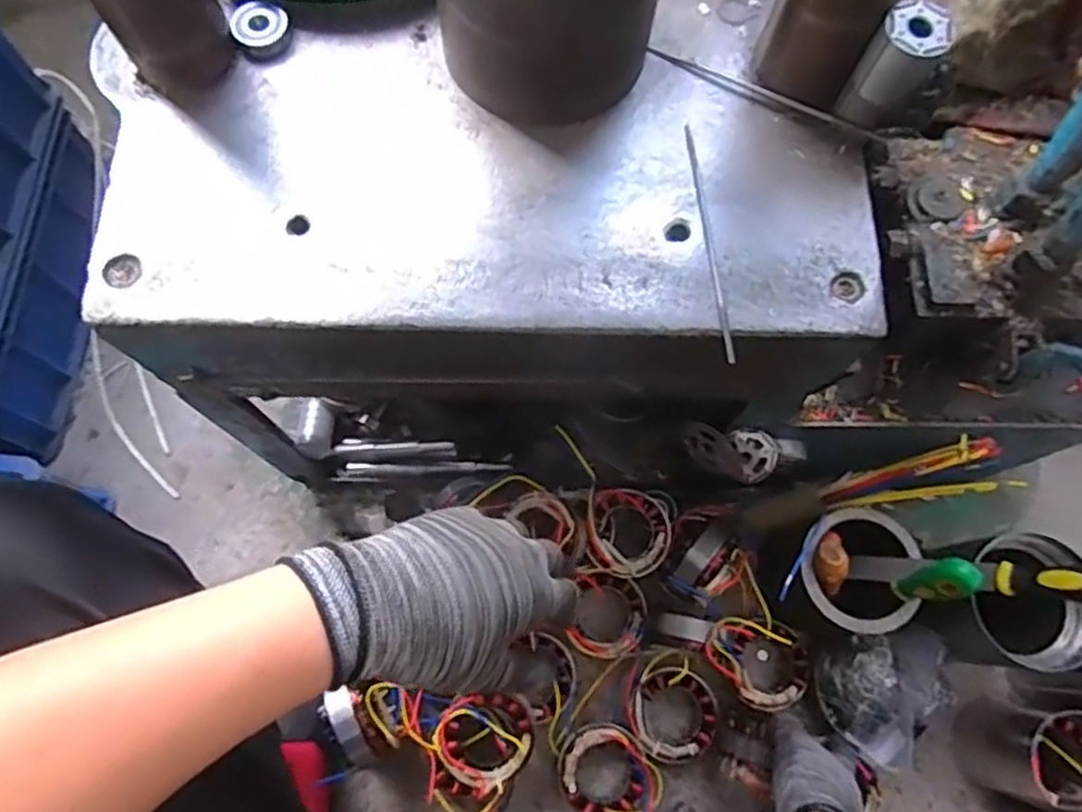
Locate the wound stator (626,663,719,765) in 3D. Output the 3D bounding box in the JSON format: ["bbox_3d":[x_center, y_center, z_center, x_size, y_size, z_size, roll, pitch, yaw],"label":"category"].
[{"bbox_3d":[0.134,0.313,0.736,0.088,0.049,0.092,-1,71,2],"label":"wound stator"}]

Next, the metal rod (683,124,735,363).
[{"bbox_3d":[0.100,-0.100,0.429,0.006,0.005,0.156,-6,71,0],"label":"metal rod"}]

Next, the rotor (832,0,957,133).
[{"bbox_3d":[0.207,-0.197,0.421,0.039,0.062,0.036,34,76,12],"label":"rotor"}]

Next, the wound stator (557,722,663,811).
[{"bbox_3d":[0.064,0.366,0.711,0.088,0.035,0.095,-1,71,2],"label":"wound stator"}]

